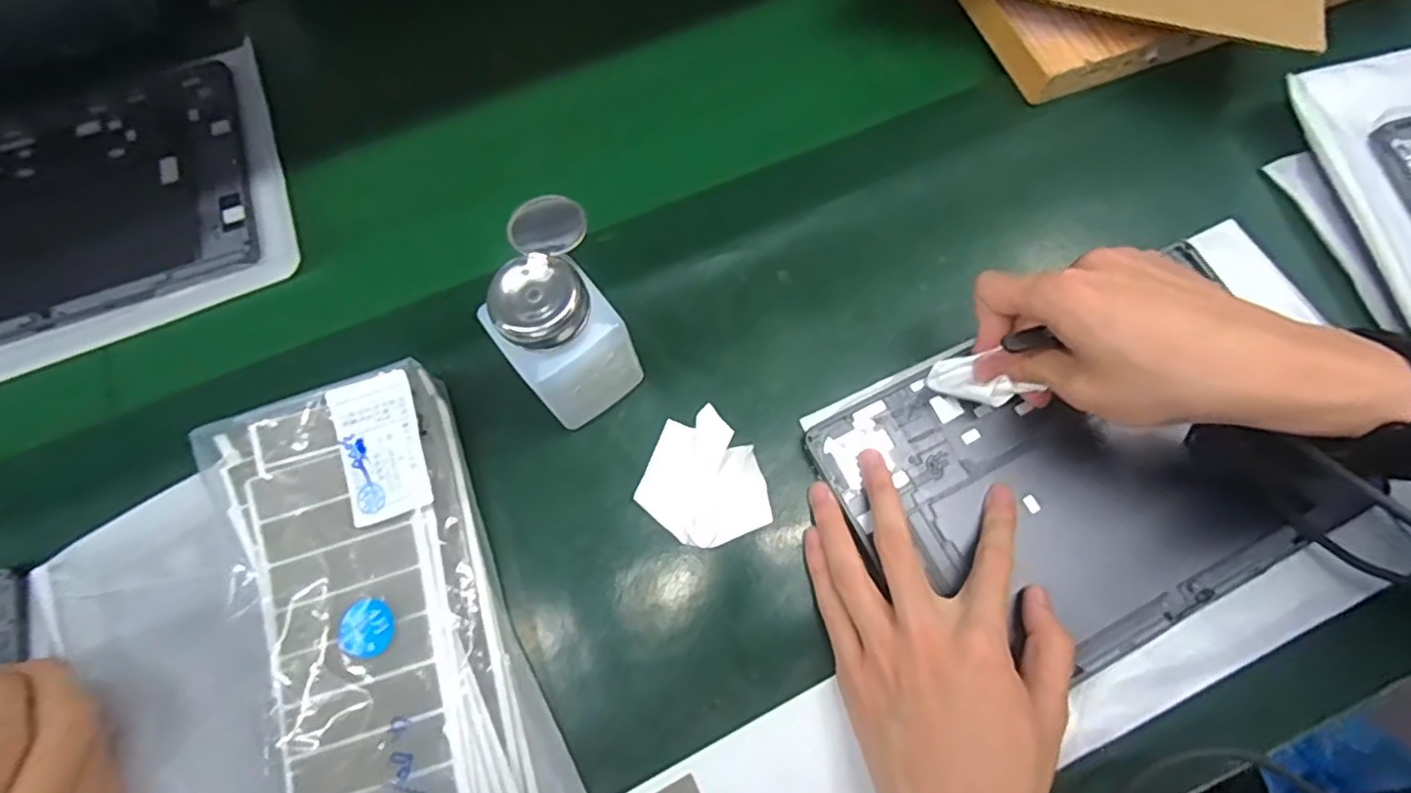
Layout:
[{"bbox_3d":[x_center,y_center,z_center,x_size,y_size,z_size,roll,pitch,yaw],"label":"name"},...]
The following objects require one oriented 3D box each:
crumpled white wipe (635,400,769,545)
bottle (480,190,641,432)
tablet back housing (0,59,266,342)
[{"bbox_3d":[0.001,0.045,0.348,0.071,0.008,0.063,39,74,12],"label":"crumpled white wipe"},{"bbox_3d":[-0.070,-0.033,0.321,0.060,0.108,0.068,-29,74,-11],"label":"bottle"},{"bbox_3d":[-0.418,-0.114,0.415,0.255,0.015,0.171,-20,72,-8],"label":"tablet back housing"}]

